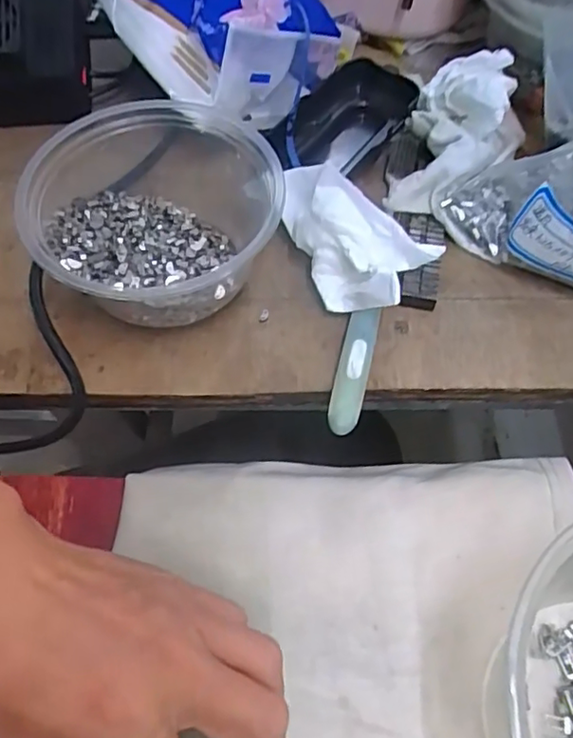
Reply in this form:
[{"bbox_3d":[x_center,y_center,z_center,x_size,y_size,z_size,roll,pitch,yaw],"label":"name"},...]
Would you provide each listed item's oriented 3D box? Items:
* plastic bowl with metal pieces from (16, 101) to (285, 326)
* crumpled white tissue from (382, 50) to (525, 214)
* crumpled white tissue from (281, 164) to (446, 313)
[{"bbox_3d":[-0.061,-0.072,0.290,0.110,0.060,0.127,-6,61,-4],"label":"plastic bowl with metal pieces"},{"bbox_3d":[0.094,-0.124,0.316,0.060,0.043,0.091,19,62,9],"label":"crumpled white tissue"},{"bbox_3d":[0.027,-0.061,0.291,0.078,0.048,0.046,30,64,15],"label":"crumpled white tissue"}]

